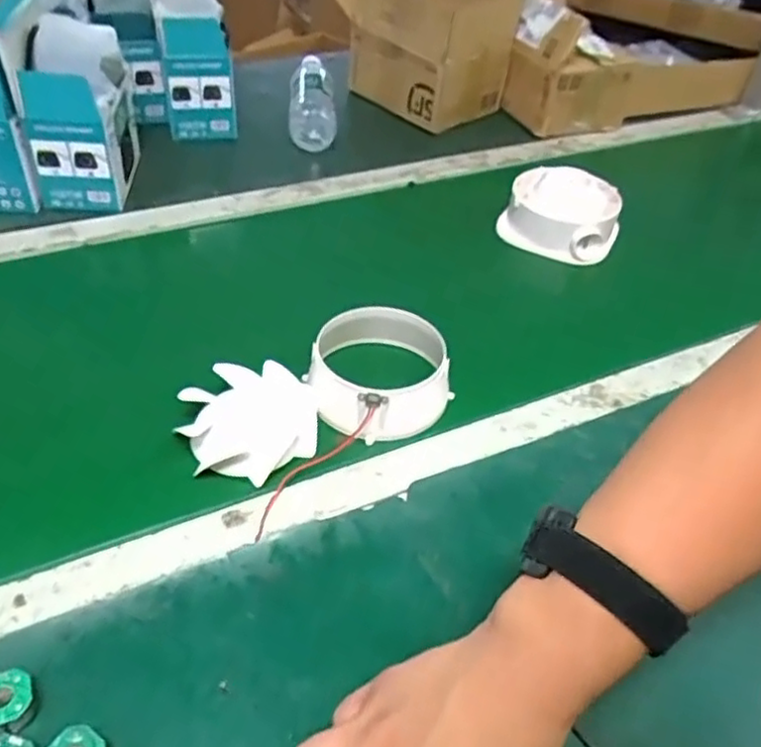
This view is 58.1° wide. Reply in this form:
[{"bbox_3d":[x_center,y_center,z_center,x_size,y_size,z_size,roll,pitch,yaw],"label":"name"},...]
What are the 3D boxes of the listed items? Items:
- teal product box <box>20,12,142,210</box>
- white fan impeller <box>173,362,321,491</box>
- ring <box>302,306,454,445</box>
[{"bbox_3d":[-0.336,-0.294,0.777,0.100,0.166,0.134,-3,44,-9],"label":"teal product box"},{"bbox_3d":[-0.106,0.037,0.560,0.104,0.031,0.100,3,43,-3],"label":"white fan impeller"},{"bbox_3d":[0.002,-0.004,0.605,0.118,0.047,0.124,3,43,-3],"label":"ring"}]

